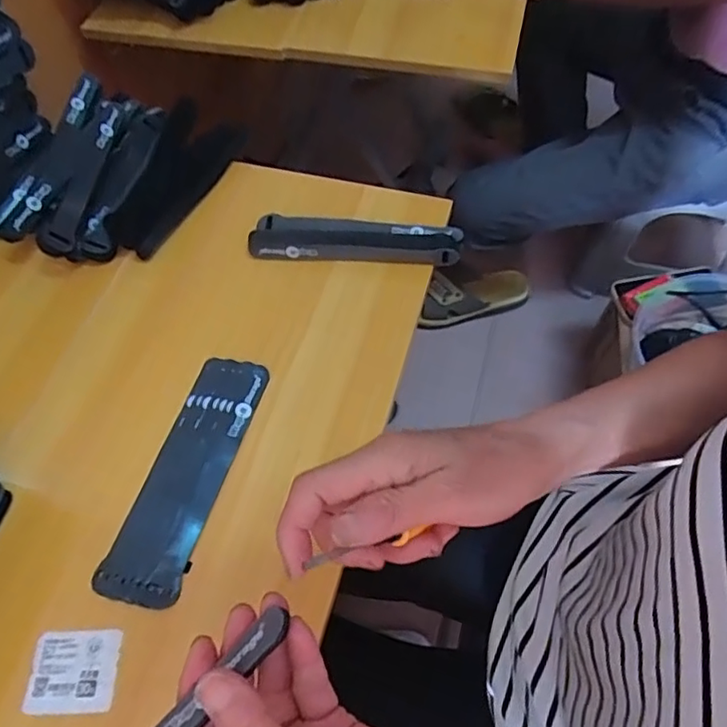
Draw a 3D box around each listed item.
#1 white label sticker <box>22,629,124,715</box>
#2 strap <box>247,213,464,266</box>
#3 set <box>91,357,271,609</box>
[{"bbox_3d":[-0.197,0.208,0.378,0.059,0.006,0.049,-2,60,1],"label":"white label sticker"},{"bbox_3d":[-0.008,-0.121,0.543,0.200,0.021,0.042,4,61,5],"label":"strap"},{"bbox_3d":[-0.139,0.084,0.443,0.064,0.011,0.199,12,62,9],"label":"set"}]

